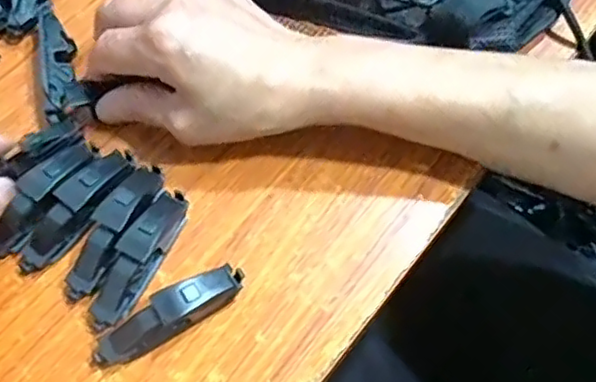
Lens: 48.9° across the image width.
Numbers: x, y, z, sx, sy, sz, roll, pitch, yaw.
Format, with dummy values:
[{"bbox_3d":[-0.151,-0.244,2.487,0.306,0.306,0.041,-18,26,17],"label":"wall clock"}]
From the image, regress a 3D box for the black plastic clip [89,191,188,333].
[{"bbox_3d":[-0.082,0.033,0.339,0.017,0.024,0.079,24,68,10],"label":"black plastic clip"}]

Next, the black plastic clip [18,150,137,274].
[{"bbox_3d":[-0.117,0.010,0.350,0.022,0.024,0.081,36,70,15],"label":"black plastic clip"}]

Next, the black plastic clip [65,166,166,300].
[{"bbox_3d":[-0.095,0.019,0.345,0.019,0.025,0.078,23,68,10],"label":"black plastic clip"}]

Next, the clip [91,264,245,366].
[{"bbox_3d":[-0.064,0.062,0.327,0.081,0.022,0.021,-29,69,-13],"label":"clip"}]

